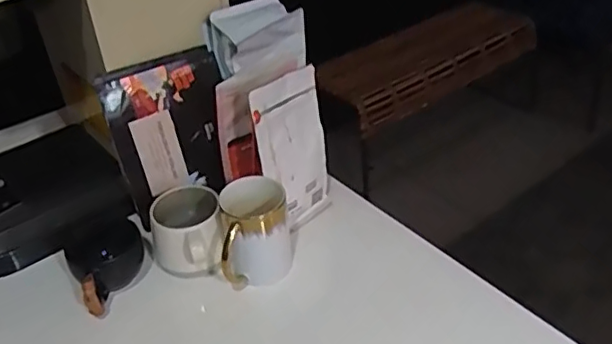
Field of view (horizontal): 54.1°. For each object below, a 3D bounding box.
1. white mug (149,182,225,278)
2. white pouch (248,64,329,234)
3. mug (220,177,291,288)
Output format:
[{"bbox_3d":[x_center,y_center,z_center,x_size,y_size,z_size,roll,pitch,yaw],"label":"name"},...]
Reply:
[{"bbox_3d":[-0.136,0.069,0.678,0.080,0.069,0.100,-11,37,-10],"label":"white mug"},{"bbox_3d":[-0.033,-0.034,0.713,0.109,0.180,0.088,-31,44,-32],"label":"white pouch"},{"bbox_3d":[-0.057,0.066,0.661,0.079,0.099,0.080,-6,36,-4],"label":"mug"}]

